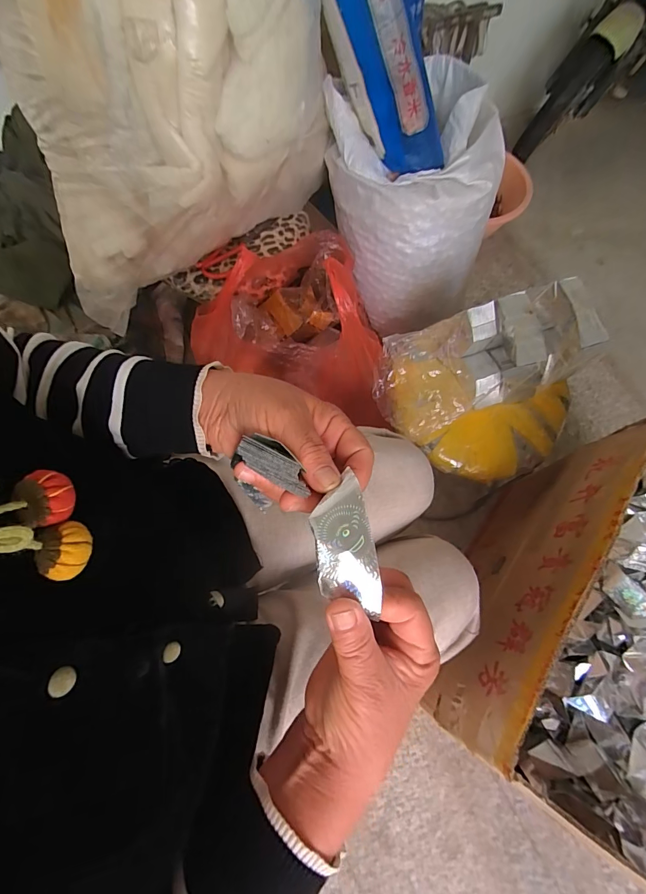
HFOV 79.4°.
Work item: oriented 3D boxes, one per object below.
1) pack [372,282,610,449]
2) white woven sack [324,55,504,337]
[{"bbox_3d":[0.245,-0.125,0.592,0.326,0.138,0.147,-22,72,5],"label":"pack"},{"bbox_3d":[0.154,-0.443,0.711,0.257,0.268,0.278,-17,70,-9],"label":"white woven sack"}]

